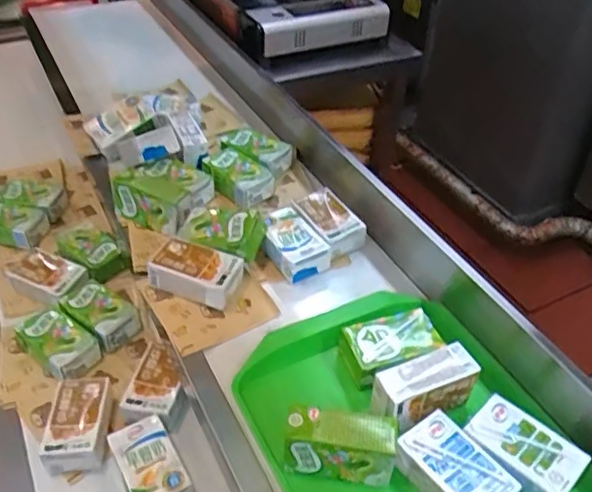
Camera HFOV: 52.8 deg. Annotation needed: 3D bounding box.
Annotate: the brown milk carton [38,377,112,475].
[{"bbox_3d":[-0.271,0.217,0.749,0.077,0.037,0.125,-2,41,-5],"label":"brown milk carton"}]

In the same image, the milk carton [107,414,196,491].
[{"bbox_3d":[-0.171,0.265,0.707,0.066,0.046,0.112,-23,47,-26],"label":"milk carton"}]

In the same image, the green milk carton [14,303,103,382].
[{"bbox_3d":[-0.329,0.137,0.831,0.126,0.043,0.074,31,49,29],"label":"green milk carton"}]

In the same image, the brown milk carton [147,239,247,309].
[{"bbox_3d":[-0.132,0.035,0.784,0.114,0.039,0.071,12,42,11],"label":"brown milk carton"}]

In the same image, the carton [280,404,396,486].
[{"bbox_3d":[0.043,0.197,0.592,0.107,0.069,0.048,6,41,4],"label":"carton"}]

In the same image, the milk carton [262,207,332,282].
[{"bbox_3d":[-0.008,-0.005,0.841,0.073,0.042,0.111,-20,46,-23],"label":"milk carton"}]

